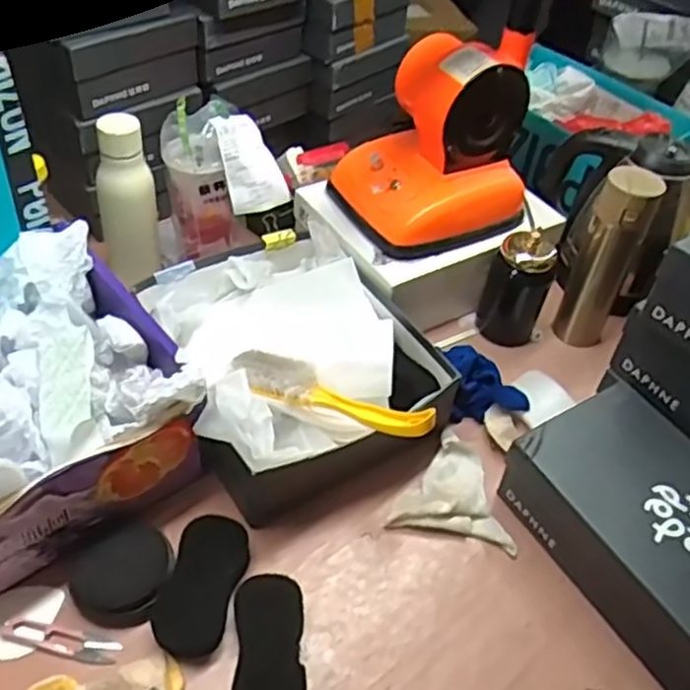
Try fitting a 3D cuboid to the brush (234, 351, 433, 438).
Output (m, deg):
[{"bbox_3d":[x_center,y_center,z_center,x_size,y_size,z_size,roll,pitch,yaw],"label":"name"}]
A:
[{"bbox_3d":[-0.017,0.053,0.736,0.221,0.060,0.045,22,47,13],"label":"brush"}]

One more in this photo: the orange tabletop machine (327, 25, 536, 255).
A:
[{"bbox_3d":[0.111,-0.252,0.885,0.201,0.205,0.172,-24,54,-27],"label":"orange tabletop machine"}]

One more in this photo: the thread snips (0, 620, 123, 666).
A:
[{"bbox_3d":[-0.253,0.265,0.643,0.107,0.009,0.023,12,46,4],"label":"thread snips"}]

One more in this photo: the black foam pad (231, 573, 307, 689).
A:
[{"bbox_3d":[-0.067,0.271,0.637,0.061,0.032,0.127,1,46,-6],"label":"black foam pad"}]

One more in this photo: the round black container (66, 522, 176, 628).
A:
[{"bbox_3d":[-0.200,0.211,0.658,0.090,0.031,0.081,-18,51,-23],"label":"round black container"}]

